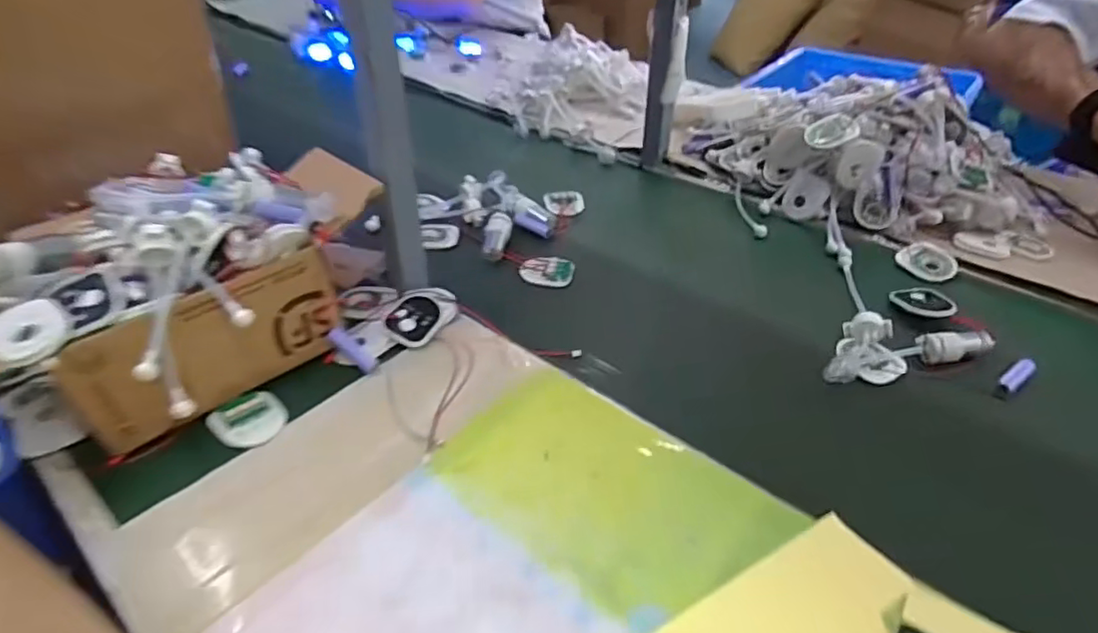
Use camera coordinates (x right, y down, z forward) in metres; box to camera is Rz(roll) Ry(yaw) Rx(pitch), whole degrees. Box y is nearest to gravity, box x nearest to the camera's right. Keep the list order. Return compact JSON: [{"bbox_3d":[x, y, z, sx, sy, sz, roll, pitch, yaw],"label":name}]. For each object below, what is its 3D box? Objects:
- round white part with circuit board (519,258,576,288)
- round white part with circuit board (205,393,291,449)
[{"bbox_3d":[-0.002,-0.050,0.706,0.060,0.007,0.040,2,58,3],"label":"round white part with circuit board"},{"bbox_3d":[-0.241,0.083,0.514,0.048,0.007,0.053,43,56,13],"label":"round white part with circuit board"}]

